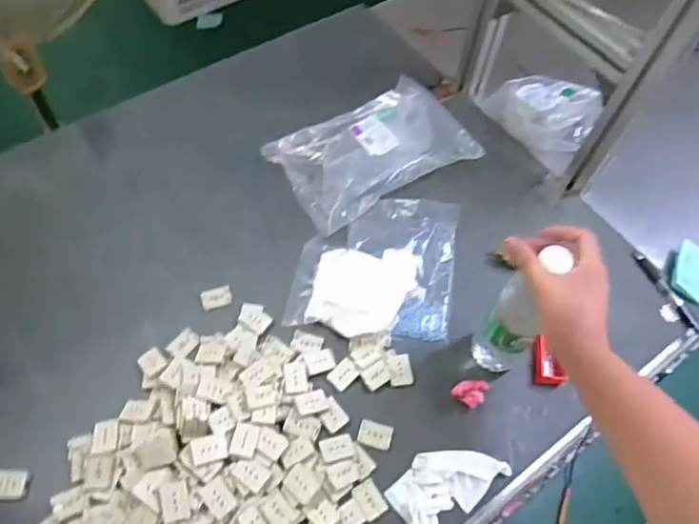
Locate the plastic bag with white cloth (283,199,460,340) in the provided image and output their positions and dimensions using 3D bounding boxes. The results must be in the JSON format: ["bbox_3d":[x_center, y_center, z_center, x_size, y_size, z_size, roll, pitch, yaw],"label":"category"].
[{"bbox_3d":[0.038,0.001,0.730,0.202,0.024,0.211,9,60,2],"label":"plastic bag with white cloth"}]

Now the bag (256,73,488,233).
[{"bbox_3d":[0.034,-0.165,0.811,0.268,0.083,0.174,-25,65,-16],"label":"bag"}]

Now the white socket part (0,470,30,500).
[{"bbox_3d":[-0.371,0.243,0.594,0.039,0.009,0.032,1,60,-3],"label":"white socket part"}]

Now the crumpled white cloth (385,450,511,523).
[{"bbox_3d":[0.107,0.248,0.606,0.081,0.016,0.126,41,66,18],"label":"crumpled white cloth"}]

